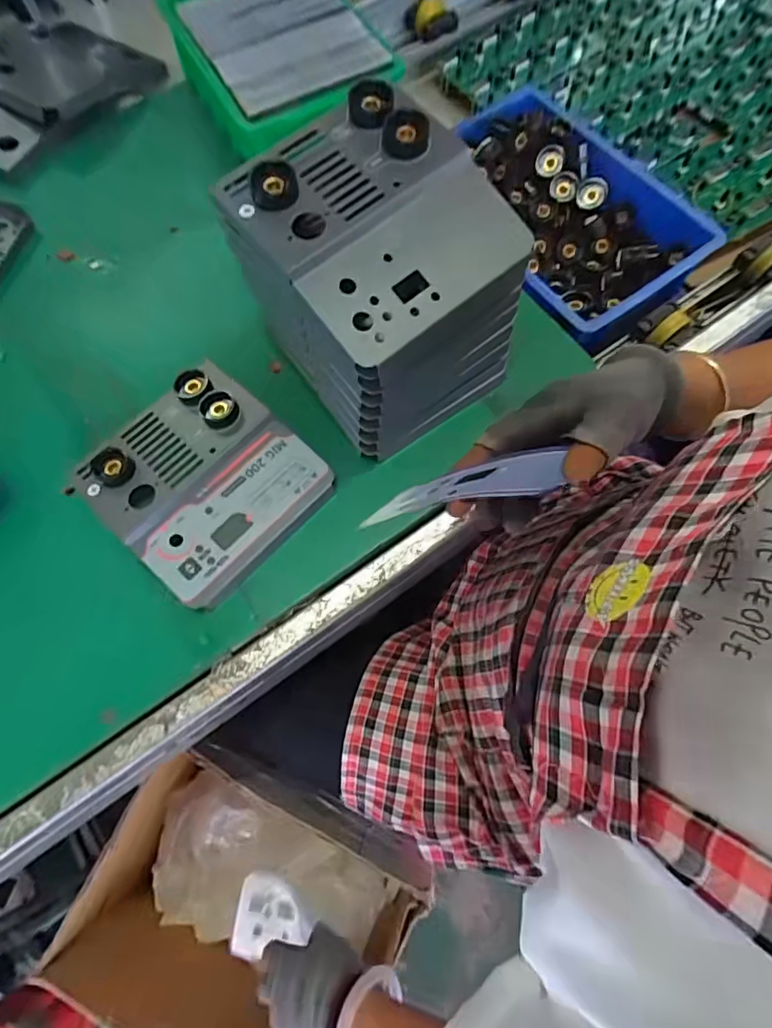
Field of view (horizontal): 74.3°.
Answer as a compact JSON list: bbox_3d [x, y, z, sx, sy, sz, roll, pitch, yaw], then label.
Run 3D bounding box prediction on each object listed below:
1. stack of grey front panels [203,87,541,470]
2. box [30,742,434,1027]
[{"bbox_3d":[-0.004,-0.175,0.386,0.154,0.151,0.171,-38,74,-12],"label":"stack of grey front panels"},{"bbox_3d":[-0.162,0.504,0.684,0.364,0.264,0.282,26,72,9],"label":"box"}]

